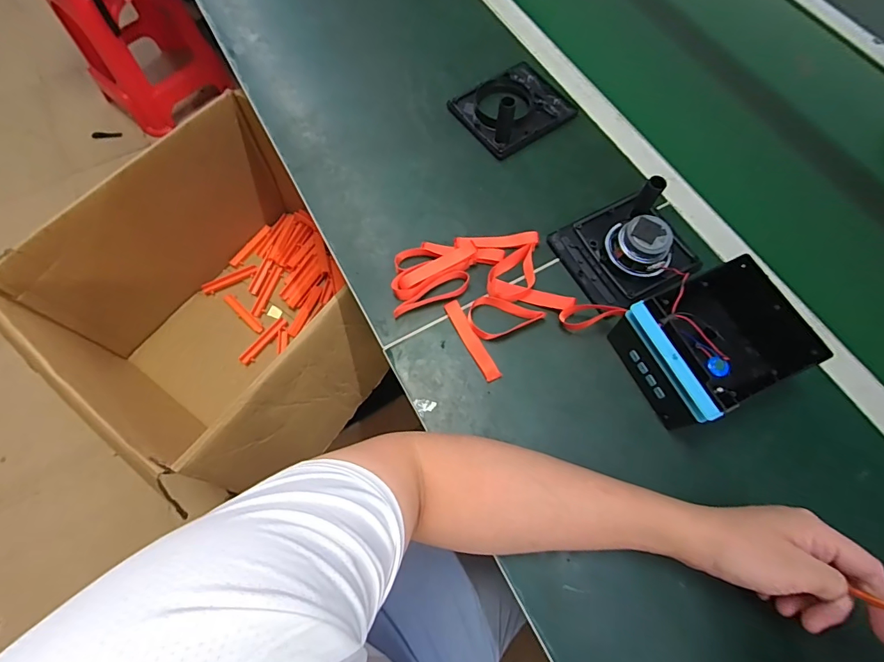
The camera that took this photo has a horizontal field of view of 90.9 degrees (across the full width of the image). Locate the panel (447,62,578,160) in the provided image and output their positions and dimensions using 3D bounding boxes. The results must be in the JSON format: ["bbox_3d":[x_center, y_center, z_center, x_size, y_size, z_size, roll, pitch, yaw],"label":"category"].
[{"bbox_3d":[0.099,-0.312,0.576,0.140,0.059,0.117,-31,72,-13],"label":"panel"}]

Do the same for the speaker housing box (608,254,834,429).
[{"bbox_3d":[0.267,0.011,0.434,0.151,0.075,0.121,-24,70,-10],"label":"speaker housing box"}]

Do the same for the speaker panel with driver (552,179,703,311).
[{"bbox_3d":[0.211,-0.101,0.491,0.139,0.052,0.112,-22,70,-10],"label":"speaker panel with driver"}]

